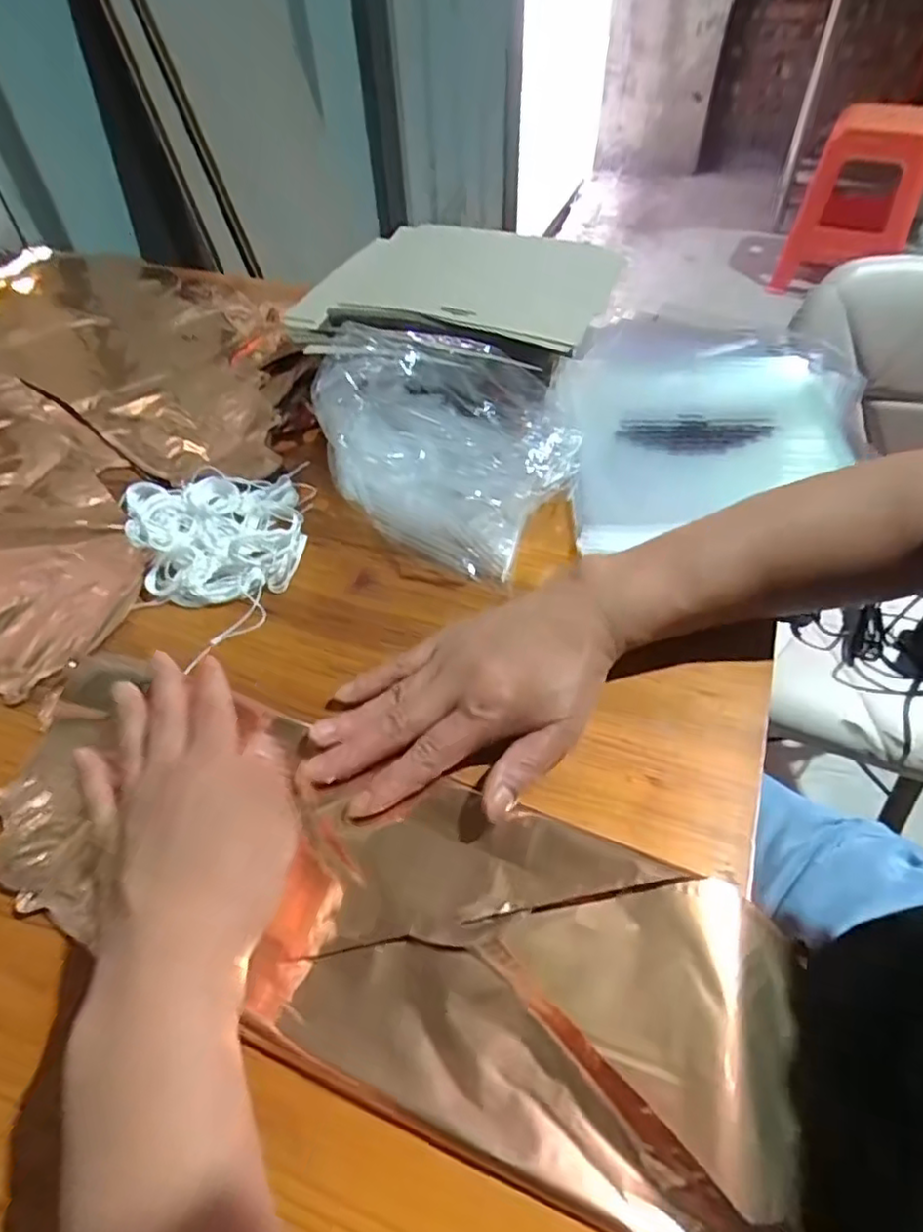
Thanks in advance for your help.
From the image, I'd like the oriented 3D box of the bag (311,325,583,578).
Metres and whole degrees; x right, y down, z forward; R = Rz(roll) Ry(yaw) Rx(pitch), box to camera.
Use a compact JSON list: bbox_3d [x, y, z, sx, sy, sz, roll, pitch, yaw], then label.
[{"bbox_3d":[-0.021,-0.130,0.455,0.206,0.072,0.146,25,55,21],"label":"bag"}]

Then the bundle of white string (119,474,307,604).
[{"bbox_3d":[-0.170,-0.061,0.437,0.117,0.022,0.120,-1,50,1],"label":"bundle of white string"}]

